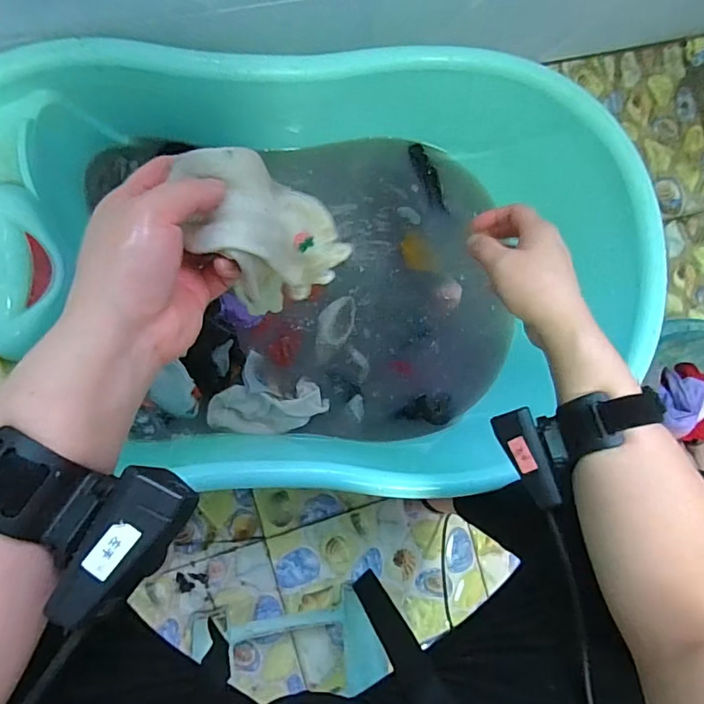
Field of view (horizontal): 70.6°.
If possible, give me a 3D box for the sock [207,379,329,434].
[{"bbox_3d":[-0.105,0.073,0.627,0.146,0.023,0.062,-6,89,-10],"label":"sock"}]

